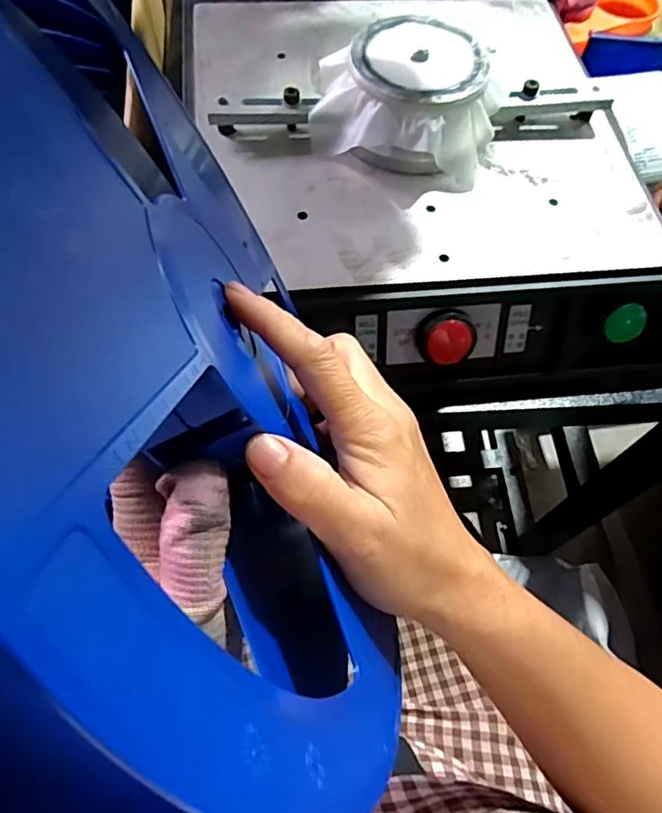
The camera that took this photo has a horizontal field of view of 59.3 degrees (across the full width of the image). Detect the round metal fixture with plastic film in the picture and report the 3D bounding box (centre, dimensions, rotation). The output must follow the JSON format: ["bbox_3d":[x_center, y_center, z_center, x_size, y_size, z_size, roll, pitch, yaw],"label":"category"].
[{"bbox_3d":[0.064,-0.248,0.466,0.138,0.058,0.119,20,63,8],"label":"round metal fixture with plastic film"}]

